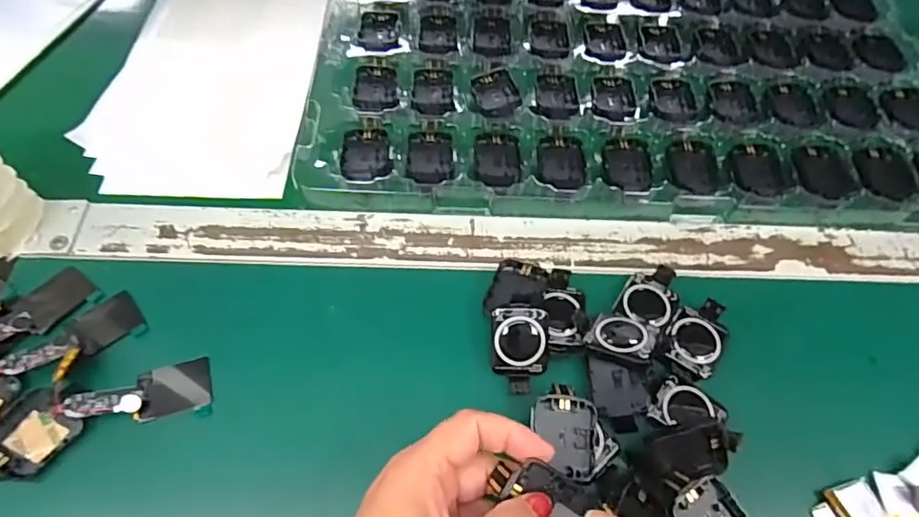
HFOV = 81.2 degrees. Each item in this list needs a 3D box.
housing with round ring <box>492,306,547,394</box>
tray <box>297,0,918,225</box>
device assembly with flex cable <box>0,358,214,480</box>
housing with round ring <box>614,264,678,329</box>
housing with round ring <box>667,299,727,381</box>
[{"bbox_3d":[0.034,0.051,0.307,0.032,0.010,0.048,-2,90,-5],"label":"housing with round ring"},{"bbox_3d":[0.137,-0.190,0.452,0.484,0.014,0.356,1,61,-2],"label":"tray"},{"bbox_3d":[-0.190,0.080,0.281,0.104,0.015,0.036,-17,64,-12],"label":"device assembly with flex cable"},{"bbox_3d":[0.117,0.026,0.331,0.031,0.016,0.046,28,64,12],"label":"housing with round ring"},{"bbox_3d":[0.143,0.046,0.322,0.031,0.011,0.049,34,65,14],"label":"housing with round ring"}]

